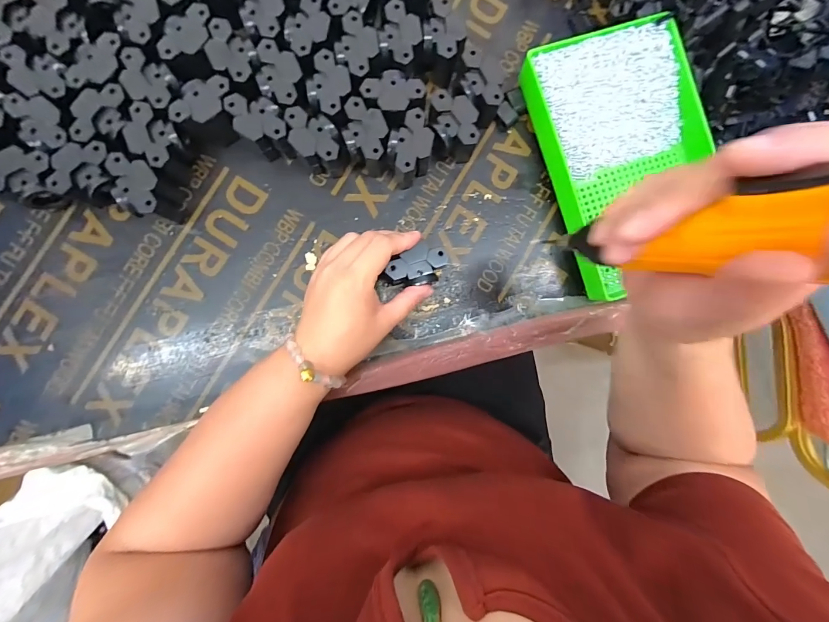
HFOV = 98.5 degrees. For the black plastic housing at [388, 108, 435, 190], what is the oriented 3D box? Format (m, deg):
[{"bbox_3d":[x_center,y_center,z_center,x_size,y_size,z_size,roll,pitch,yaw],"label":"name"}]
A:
[{"bbox_3d":[-0.004,-0.151,0.340,0.038,0.044,0.061,12,88,-3],"label":"black plastic housing"}]

